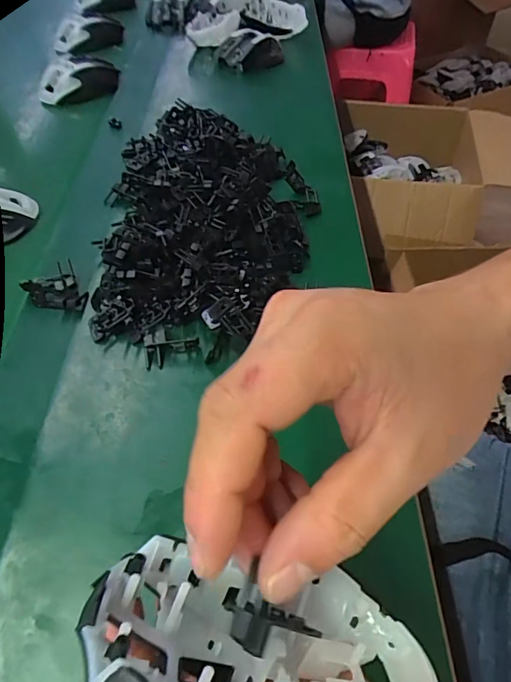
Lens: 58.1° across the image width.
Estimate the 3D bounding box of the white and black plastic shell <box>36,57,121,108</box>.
[{"bbox_3d":[-0.231,-0.342,0.605,0.106,0.036,0.048,-24,55,-18],"label":"white and black plastic shell"}]

